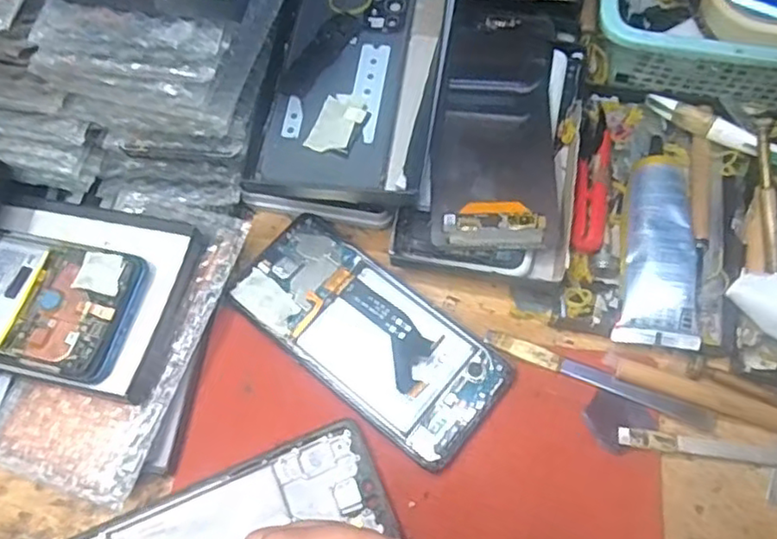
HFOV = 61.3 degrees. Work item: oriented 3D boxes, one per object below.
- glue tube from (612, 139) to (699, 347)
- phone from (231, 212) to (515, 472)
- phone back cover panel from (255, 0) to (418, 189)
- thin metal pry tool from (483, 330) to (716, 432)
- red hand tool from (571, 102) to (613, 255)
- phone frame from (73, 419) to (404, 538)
[{"bbox_3d":[0.161,-0.021,0.388,0.041,0.021,0.135,8,66,6],"label":"glue tube"},{"bbox_3d":[-0.012,0.034,0.372,0.161,0.007,0.072,37,72,17],"label":"phone"},{"bbox_3d":[-0.026,-0.119,0.393,0.073,0.006,0.151,8,66,6],"label":"phone back cover panel"},{"bbox_3d":[0.116,0.061,0.364,0.128,0.004,0.010,20,68,11],"label":"thin metal pry tool"},{"bbox_3d":[0.130,-0.064,0.411,0.019,0.011,0.115,11,66,7],"label":"red hand tool"},{"bbox_3d":[-0.082,0.139,0.332,0.165,0.009,0.071,-25,67,-9],"label":"phone frame"}]

